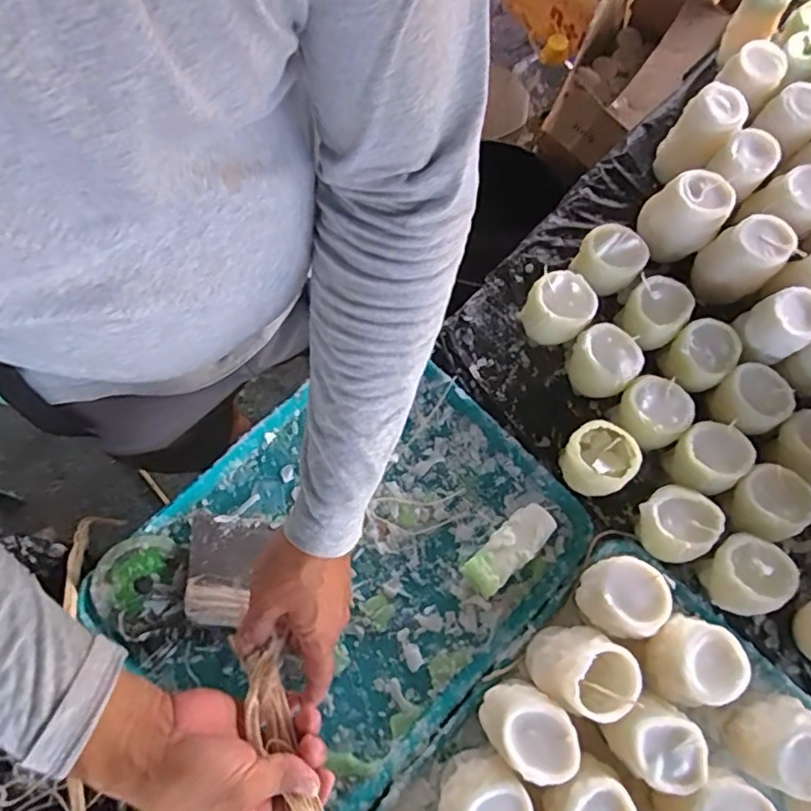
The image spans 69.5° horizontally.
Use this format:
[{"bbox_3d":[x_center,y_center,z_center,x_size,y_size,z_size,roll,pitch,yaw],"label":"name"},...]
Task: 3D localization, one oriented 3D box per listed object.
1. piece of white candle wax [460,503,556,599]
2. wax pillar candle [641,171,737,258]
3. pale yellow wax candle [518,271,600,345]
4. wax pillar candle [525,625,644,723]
[{"bbox_3d":[0.107,0.148,0.606,0.104,0.038,0.043,-42,79,-13],"label":"piece of white candle wax"},{"bbox_3d":[0.314,-0.214,0.665,0.080,0.075,0.072,41,76,10],"label":"wax pillar candle"},{"bbox_3d":[0.171,-0.106,0.662,0.070,0.062,0.070,0,73,-2],"label":"pale yellow wax candle"},{"bbox_3d":[0.159,0.242,0.534,0.064,0.118,0.068,0,73,-2],"label":"wax pillar candle"}]

